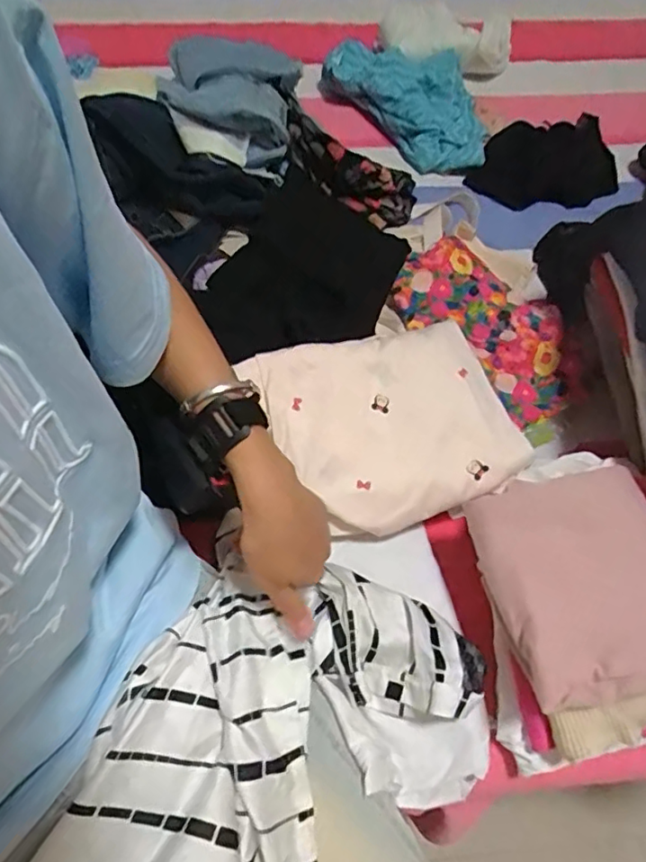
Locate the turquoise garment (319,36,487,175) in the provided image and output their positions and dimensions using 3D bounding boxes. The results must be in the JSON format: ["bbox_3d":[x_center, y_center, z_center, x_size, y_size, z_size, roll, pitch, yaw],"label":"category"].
[{"bbox_3d":[0.129,-0.474,0.822,0.132,0.072,0.266,-39,70,-17],"label":"turquoise garment"}]

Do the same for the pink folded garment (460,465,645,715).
[{"bbox_3d":[0.222,0.124,0.485,0.151,0.050,0.181,-14,65,-7],"label":"pink folded garment"}]

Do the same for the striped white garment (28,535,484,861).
[{"bbox_3d":[-0.062,0.287,0.441,0.231,0.134,0.406,27,67,12],"label":"striped white garment"}]

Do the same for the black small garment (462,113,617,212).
[{"bbox_3d":[0.309,-0.359,0.789,0.206,0.090,0.093,-9,65,-5],"label":"black small garment"}]

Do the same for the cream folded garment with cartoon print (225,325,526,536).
[{"bbox_3d":[0.073,-0.007,0.579,0.221,0.040,0.188,-18,79,-13],"label":"cream folded garment with cartoon print"}]

